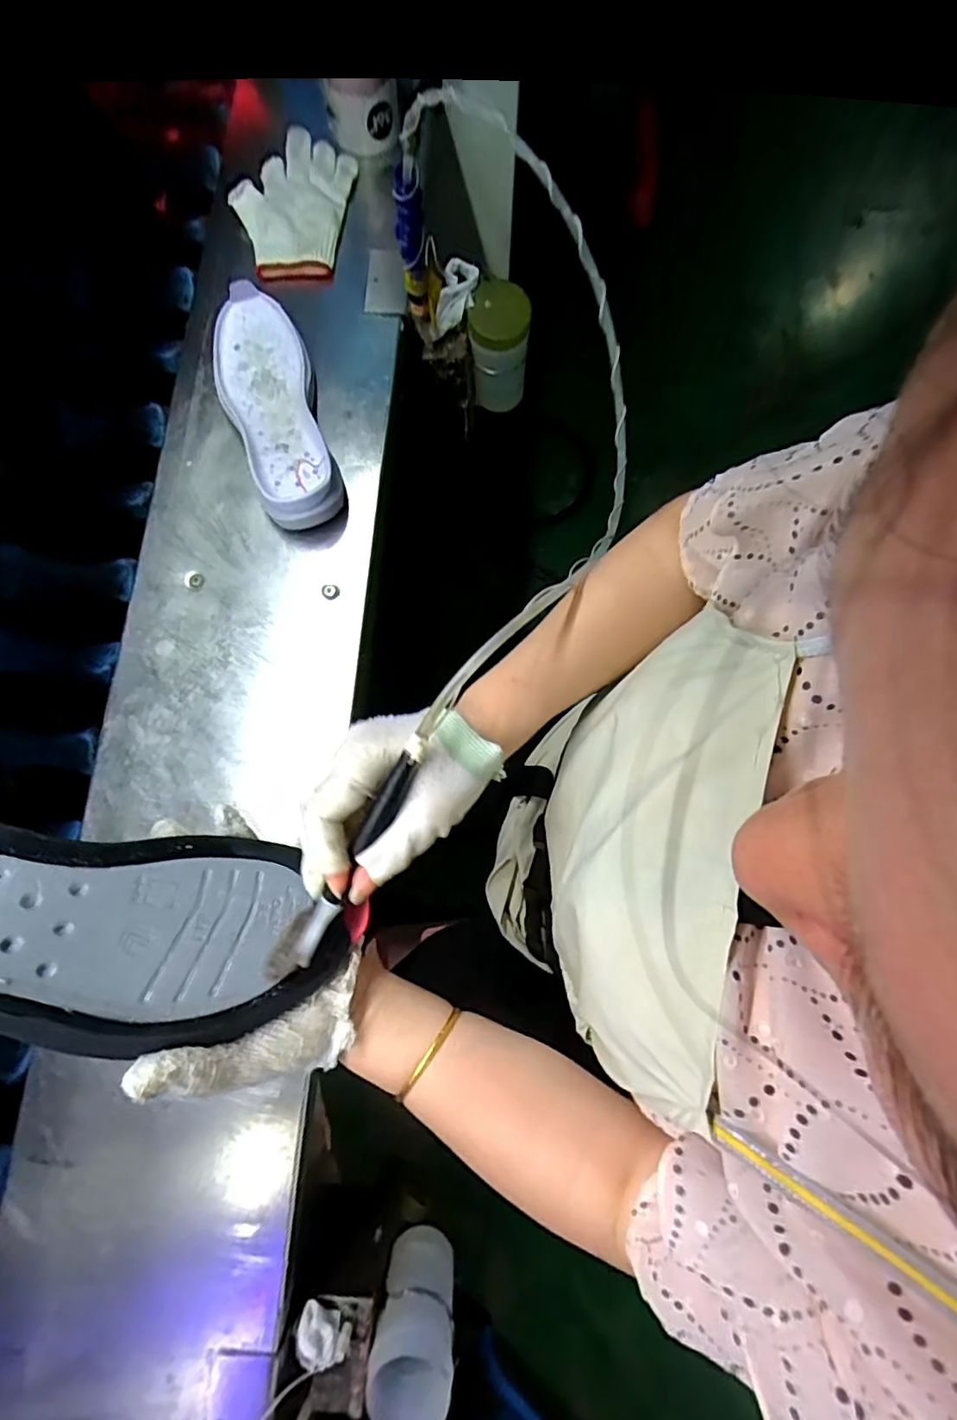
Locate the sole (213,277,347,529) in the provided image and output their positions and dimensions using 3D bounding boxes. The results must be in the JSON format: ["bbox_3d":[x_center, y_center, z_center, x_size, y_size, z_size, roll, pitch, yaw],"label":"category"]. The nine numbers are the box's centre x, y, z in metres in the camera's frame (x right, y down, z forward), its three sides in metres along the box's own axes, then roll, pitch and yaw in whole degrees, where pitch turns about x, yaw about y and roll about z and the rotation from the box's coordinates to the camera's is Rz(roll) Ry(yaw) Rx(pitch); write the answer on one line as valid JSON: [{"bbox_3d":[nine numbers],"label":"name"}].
[{"bbox_3d":[-0.210,-0.311,0.586,0.098,0.044,0.270,-20,79,-4],"label":"sole"}]

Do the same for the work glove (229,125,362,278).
[{"bbox_3d":[-0.212,-0.571,0.644,0.116,0.034,0.196,12,78,2],"label":"work glove"}]

